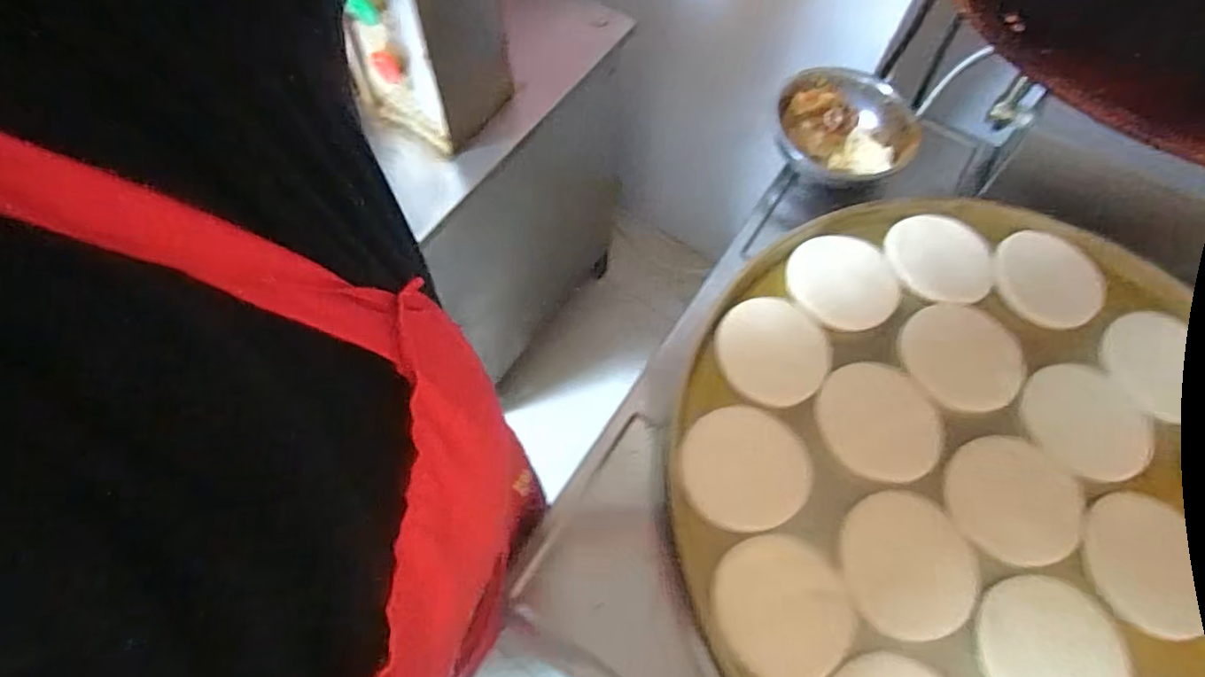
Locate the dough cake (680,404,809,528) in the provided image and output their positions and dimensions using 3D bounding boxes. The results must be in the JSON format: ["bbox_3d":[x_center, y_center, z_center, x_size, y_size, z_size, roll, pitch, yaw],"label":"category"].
[{"bbox_3d":[0.145,0.129,0.619,0.132,0.010,0.119,-15,65,-8],"label":"dough cake"}]

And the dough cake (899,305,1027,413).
[{"bbox_3d":[0.401,0.018,0.681,0.129,0.005,0.123,1,64,-1],"label":"dough cake"}]

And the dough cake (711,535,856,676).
[{"bbox_3d":[0.165,0.244,0.559,0.119,0.007,0.119,1,64,-1],"label":"dough cake"}]

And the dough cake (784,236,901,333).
[{"bbox_3d":[0.281,-0.066,0.718,0.125,0.010,0.116,-6,64,-4],"label":"dough cake"}]

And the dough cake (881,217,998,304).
[{"bbox_3d":[0.402,-0.096,0.732,0.122,0.007,0.112,5,64,1],"label":"dough cake"}]

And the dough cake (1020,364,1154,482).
[{"bbox_3d":[0.516,0.089,0.656,0.129,0.006,0.121,1,64,-1],"label":"dough cake"}]

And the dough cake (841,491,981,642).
[{"bbox_3d":[0.289,0.212,0.580,0.128,0.005,0.125,1,64,-1],"label":"dough cake"}]

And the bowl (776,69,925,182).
[{"bbox_3d":[0.334,-0.288,0.852,0.178,0.061,0.170,2,67,-6],"label":"bowl"}]

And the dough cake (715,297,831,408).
[{"bbox_3d":[0.190,0.015,0.685,0.120,0.012,0.124,4,64,1],"label":"dough cake"}]

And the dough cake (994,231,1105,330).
[{"bbox_3d":[0.524,-0.070,0.725,0.123,0.013,0.120,1,64,-1],"label":"dough cake"}]

